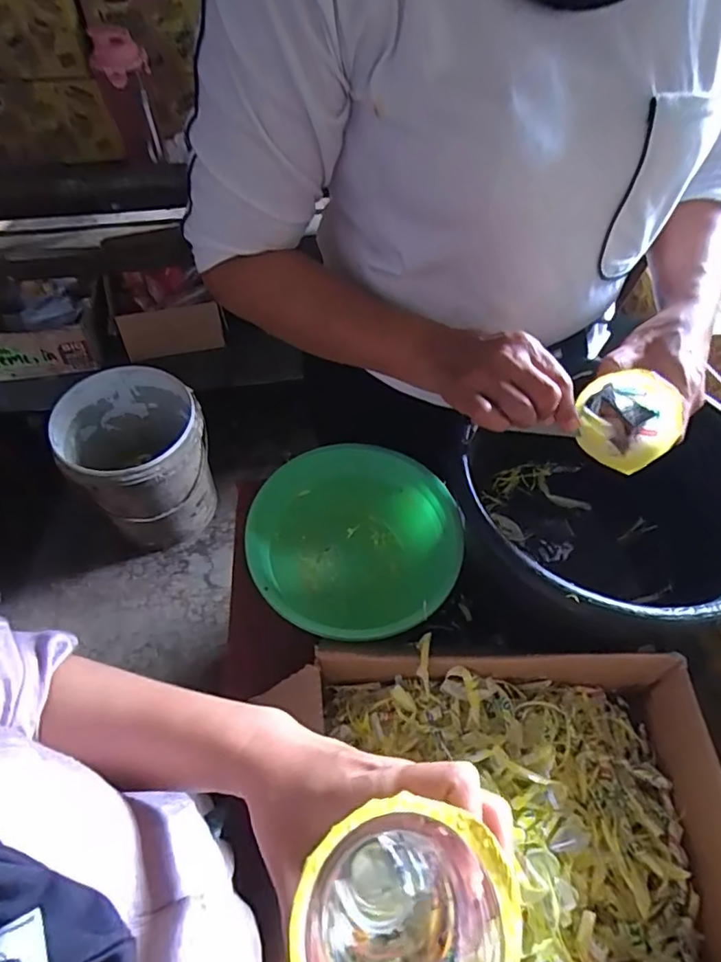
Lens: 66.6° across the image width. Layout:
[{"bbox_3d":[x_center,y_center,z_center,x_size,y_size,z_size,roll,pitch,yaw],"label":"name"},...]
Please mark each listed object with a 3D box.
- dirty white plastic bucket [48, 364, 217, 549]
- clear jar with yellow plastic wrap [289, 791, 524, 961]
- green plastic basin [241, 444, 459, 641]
[{"bbox_3d":[-0.518,-0.043,1.327,0.298,0.340,0.316,1,57,-1],"label":"dirty white plastic bucket"},{"bbox_3d":[0.013,0.172,0.219,0.072,0.106,0.071,1,57,-1],"label":"clear jar with yellow plastic wrap"},{"bbox_3d":[-0.007,0.073,0.627,0.225,0.066,0.228,1,57,-1],"label":"green plastic basin"}]

